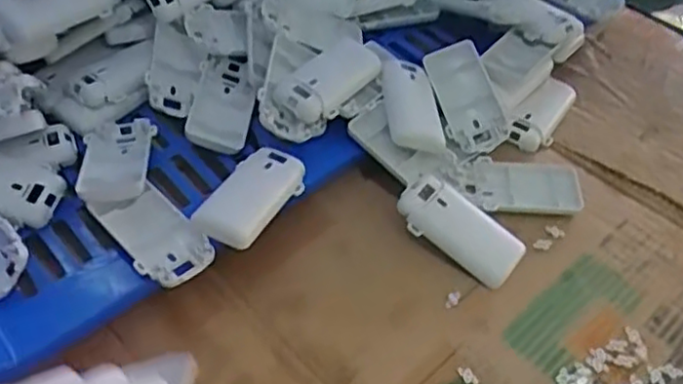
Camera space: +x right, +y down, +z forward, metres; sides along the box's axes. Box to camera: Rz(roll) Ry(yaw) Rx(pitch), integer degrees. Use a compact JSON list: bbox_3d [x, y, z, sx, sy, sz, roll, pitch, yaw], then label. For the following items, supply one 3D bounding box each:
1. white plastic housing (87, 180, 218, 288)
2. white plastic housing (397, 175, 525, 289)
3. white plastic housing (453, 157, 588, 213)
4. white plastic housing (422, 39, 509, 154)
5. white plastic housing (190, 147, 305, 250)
[{"bbox_3d":[-0.129,0.028,0.461,0.047,0.016,0.086,-35,58,-27],"label":"white plastic housing"},{"bbox_3d":[0.087,0.028,0.496,0.095,0.010,0.044,37,73,5],"label":"white plastic housing"},{"bbox_3d":[0.139,-0.003,0.537,0.100,0.022,0.047,3,49,2],"label":"white plastic housing"},{"bbox_3d":[0.105,-0.079,0.564,0.047,0.021,0.093,-17,79,-14],"label":"white plastic housing"},{"bbox_3d":[-0.064,0.001,0.482,0.048,0.009,0.089,24,53,17],"label":"white plastic housing"}]

